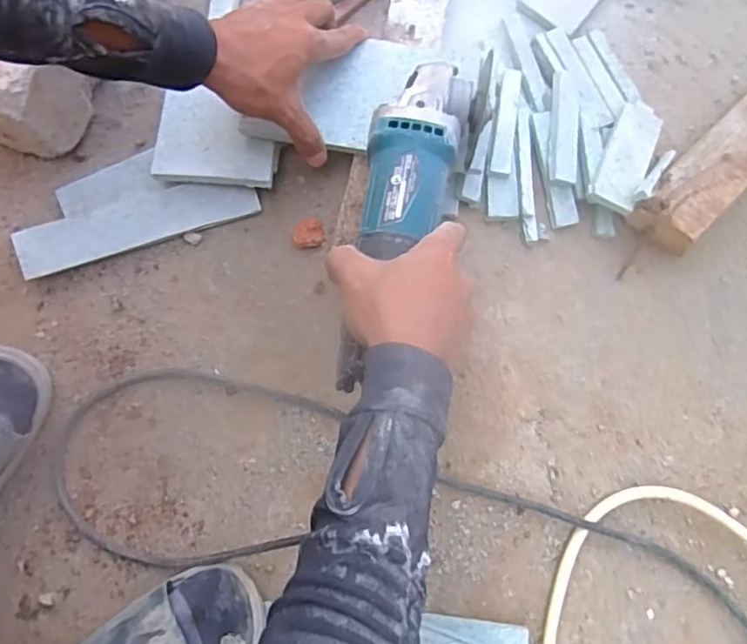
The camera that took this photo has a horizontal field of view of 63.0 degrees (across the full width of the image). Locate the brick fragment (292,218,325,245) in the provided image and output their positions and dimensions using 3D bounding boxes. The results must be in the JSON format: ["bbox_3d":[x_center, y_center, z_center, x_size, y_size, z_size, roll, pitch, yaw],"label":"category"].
[{"bbox_3d":[-0.056,-0.075,0.522,0.027,0.017,0.021,-9,78,-2],"label":"brick fragment"}]

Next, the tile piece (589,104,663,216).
[{"bbox_3d":[0.213,-0.140,0.514,0.037,0.010,0.102,25,71,4],"label":"tile piece"}]

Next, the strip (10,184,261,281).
[{"bbox_3d":[-0.199,-0.084,0.516,0.196,0.011,0.042,-18,85,-8],"label":"strip"}]

